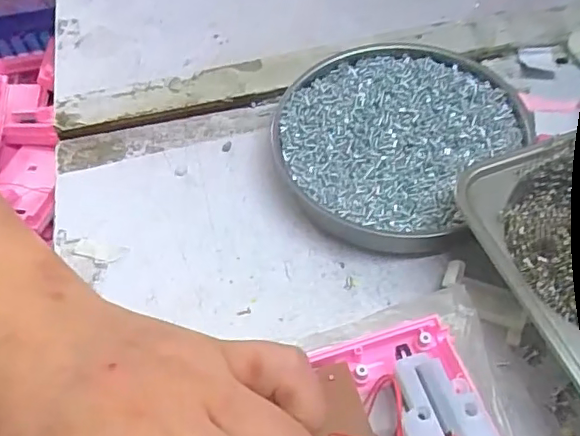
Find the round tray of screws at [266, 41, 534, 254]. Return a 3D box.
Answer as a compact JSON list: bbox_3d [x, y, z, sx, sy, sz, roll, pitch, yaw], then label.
[{"bbox_3d":[0.056,-0.046,0.328,0.121,0.021,0.133,-2,55,3],"label":"round tray of screws"}]

